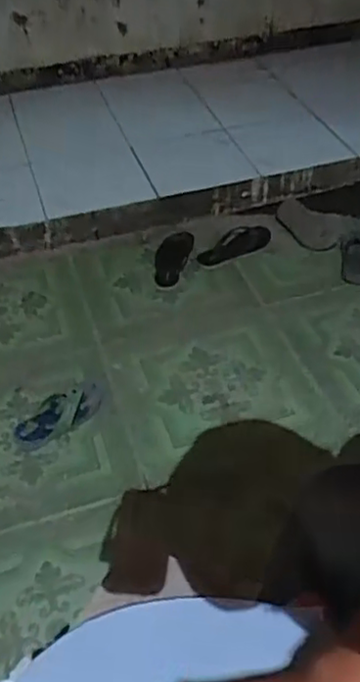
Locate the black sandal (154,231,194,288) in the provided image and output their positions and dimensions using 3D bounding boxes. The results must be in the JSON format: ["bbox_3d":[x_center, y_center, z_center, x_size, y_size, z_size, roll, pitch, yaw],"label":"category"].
[{"bbox_3d":[-0.020,-0.214,1.650,0.077,0.048,0.191,15,61,17],"label":"black sandal"}]

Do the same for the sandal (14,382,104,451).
[{"bbox_3d":[-0.239,0.147,1.290,0.187,0.029,0.084,-24,49,-21],"label":"sandal"}]

